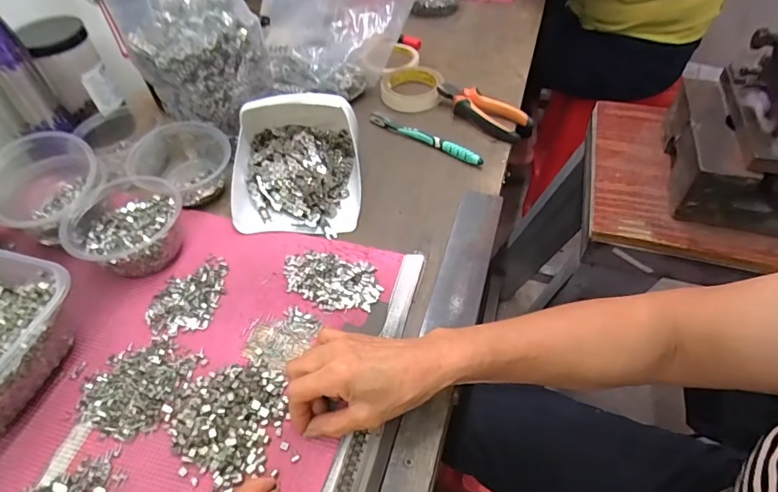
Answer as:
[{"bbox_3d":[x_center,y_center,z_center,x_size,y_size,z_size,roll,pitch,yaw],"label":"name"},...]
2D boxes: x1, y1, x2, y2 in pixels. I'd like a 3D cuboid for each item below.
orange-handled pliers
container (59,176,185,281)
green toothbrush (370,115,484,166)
[{"bbox_3d":[0.135,-0.196,0.655,0.055,0.032,0.149,-38,57,-26],"label":"orange-handled pliers"},{"bbox_3d":[-0.288,-0.022,0.498,0.121,0.058,0.112,-2,49,2],"label":"container"},{"bbox_3d":[0.048,-0.151,0.630,0.182,0.020,0.014,30,57,25],"label":"green toothbrush"}]

